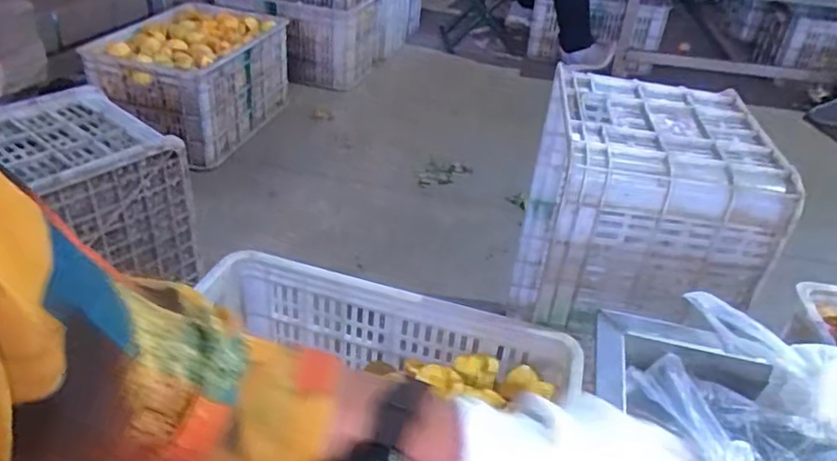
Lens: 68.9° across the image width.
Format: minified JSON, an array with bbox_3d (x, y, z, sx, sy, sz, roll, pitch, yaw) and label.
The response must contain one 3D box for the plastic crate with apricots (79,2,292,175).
[{"bbox_3d":[-0.675,-0.453,1.823,0.407,0.273,0.579,10,35,8],"label":"plastic crate with apricots"}]

